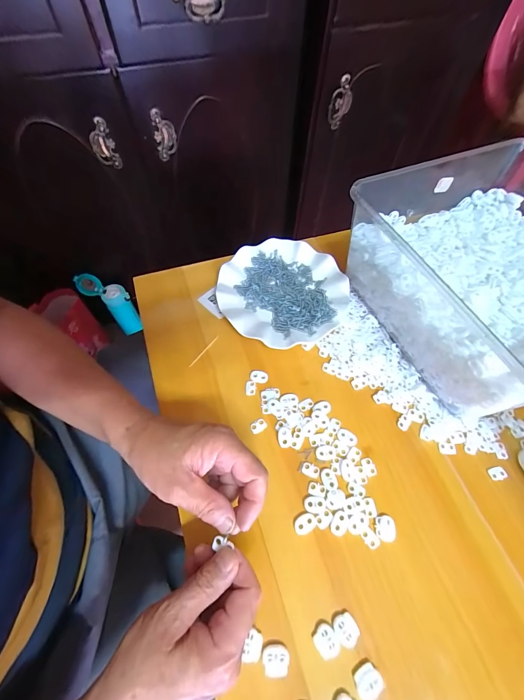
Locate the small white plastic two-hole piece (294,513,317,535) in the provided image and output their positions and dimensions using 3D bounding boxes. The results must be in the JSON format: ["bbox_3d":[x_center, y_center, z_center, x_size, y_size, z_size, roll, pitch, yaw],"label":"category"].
[{"bbox_3d":[0.044,0.176,0.314,0.023,0.004,0.016,-25,65,-13],"label":"small white plastic two-hole piece"}]

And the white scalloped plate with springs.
[{"bbox_3d":[0.030,-0.084,0.447,0.178,0.022,0.176,0,62,-1],"label":"white scalloped plate with springs"}]

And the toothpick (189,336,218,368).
[{"bbox_3d":[-0.077,0.001,0.410,0.004,0.004,0.056,33,66,16],"label":"toothpick"}]

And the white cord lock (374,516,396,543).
[{"bbox_3d":[0.126,0.180,0.314,0.020,0.004,0.023,4,62,1],"label":"white cord lock"}]

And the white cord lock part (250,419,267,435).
[{"bbox_3d":[-0.004,0.089,0.362,0.019,0.004,0.014,-25,65,-13],"label":"white cord lock part"}]

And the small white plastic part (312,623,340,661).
[{"bbox_3d":[0.056,0.254,0.271,0.020,0.004,0.023,-31,67,-16],"label":"small white plastic part"}]

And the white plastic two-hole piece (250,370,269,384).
[{"bbox_3d":[-0.004,0.034,0.392,0.023,0.006,0.014,13,63,6],"label":"white plastic two-hole piece"}]

